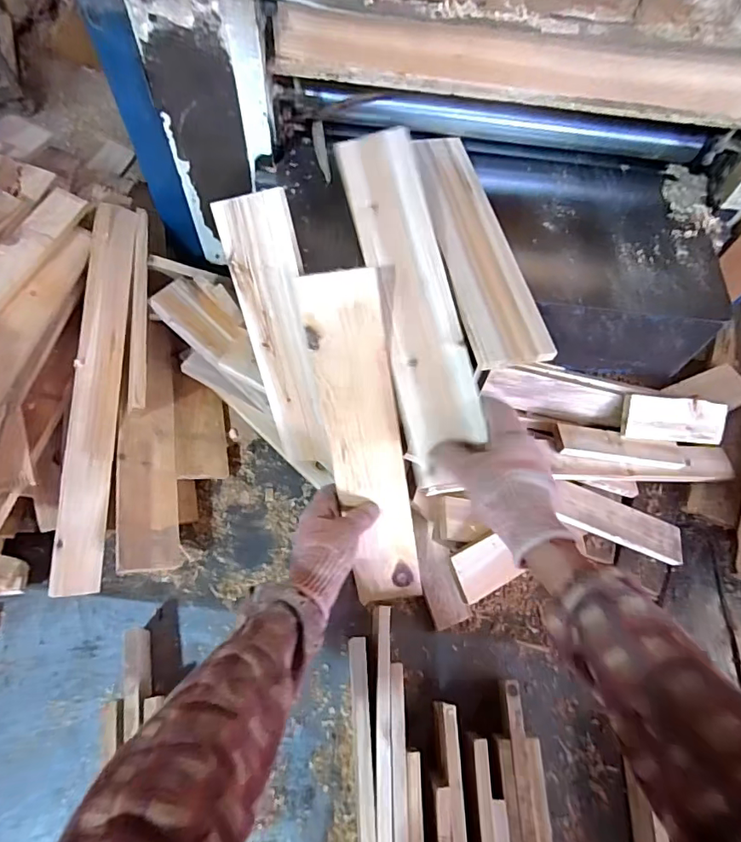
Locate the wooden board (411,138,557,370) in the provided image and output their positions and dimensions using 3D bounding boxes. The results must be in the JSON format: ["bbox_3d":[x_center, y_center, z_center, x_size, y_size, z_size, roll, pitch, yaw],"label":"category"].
[{"bbox_3d":[0.118,-0.207,0.558,0.087,0.017,0.335,-7,64,-7],"label":"wooden board"}]

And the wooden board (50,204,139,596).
[{"bbox_3d":[-0.340,-0.046,0.617,0.053,0.013,0.494,11,72,-42],"label":"wooden board"}]

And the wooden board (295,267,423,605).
[{"bbox_3d":[-0.003,0.035,0.546,0.078,0.385,0.010,-8,20,5],"label":"wooden board"}]

